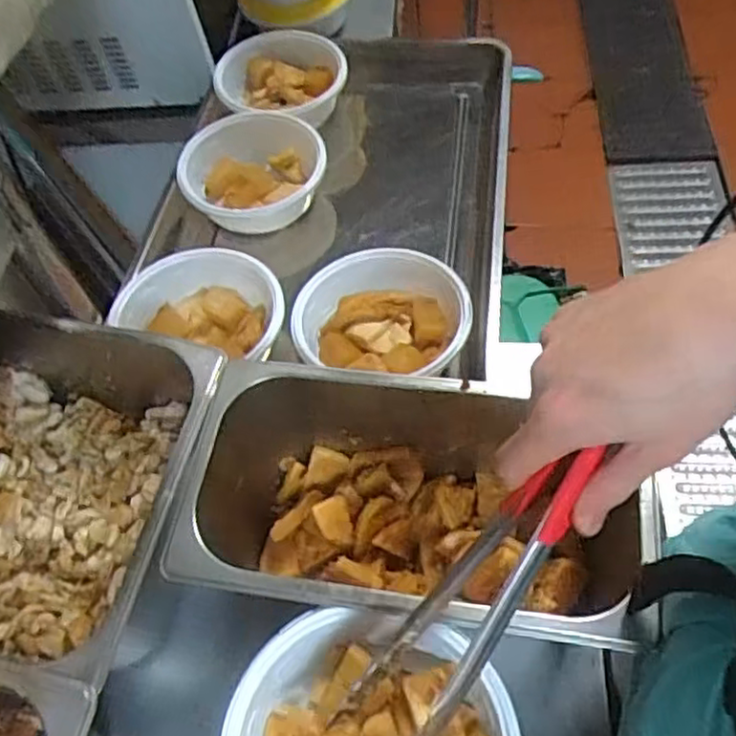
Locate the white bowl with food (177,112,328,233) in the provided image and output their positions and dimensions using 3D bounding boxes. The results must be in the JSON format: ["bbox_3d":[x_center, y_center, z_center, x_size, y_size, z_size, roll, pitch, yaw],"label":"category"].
[{"bbox_3d":[-0.129,-0.223,0.797,0.169,0.070,0.130,-29,61,-13],"label":"white bowl with food"}]

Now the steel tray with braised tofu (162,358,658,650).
[{"bbox_3d":[0.016,0.110,0.527,0.317,0.142,0.165,6,60,9],"label":"steel tray with braised tofu"}]

